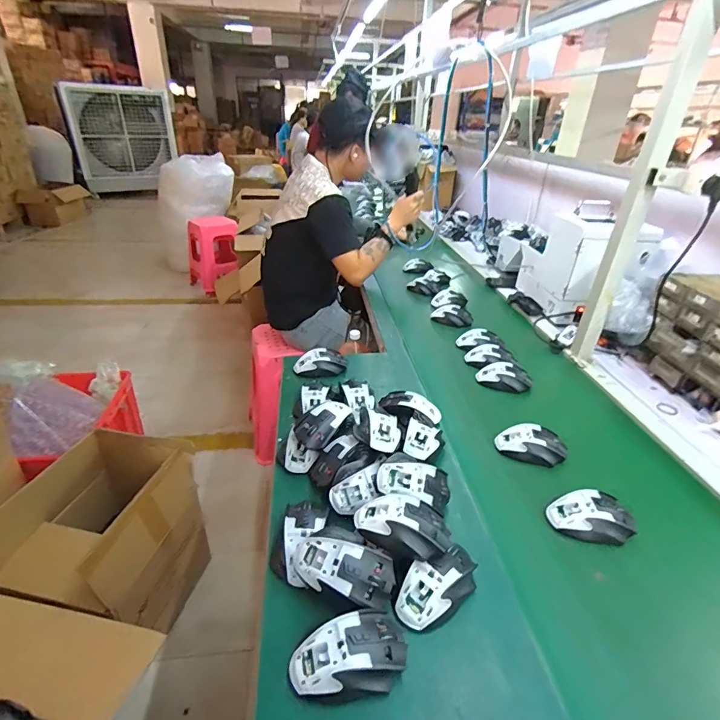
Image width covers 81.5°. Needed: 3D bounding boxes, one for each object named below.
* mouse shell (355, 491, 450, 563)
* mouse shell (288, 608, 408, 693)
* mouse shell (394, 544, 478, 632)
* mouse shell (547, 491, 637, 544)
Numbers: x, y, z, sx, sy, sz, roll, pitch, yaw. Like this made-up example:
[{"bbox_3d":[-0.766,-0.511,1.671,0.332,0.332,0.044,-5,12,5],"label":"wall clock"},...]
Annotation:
[{"bbox_3d":[0.055,0.201,0.521,0.114,0.037,0.069,11,32,15],"label":"mouse shell"},{"bbox_3d":[-0.010,0.299,0.423,0.117,0.035,0.066,-6,32,-13],"label":"mouse shell"},{"bbox_3d":[0.092,0.265,0.491,0.112,0.039,0.058,-23,39,-35],"label":"mouse shell"},{"bbox_3d":[0.330,0.225,0.599,0.116,0.040,0.063,2,31,1],"label":"mouse shell"}]

